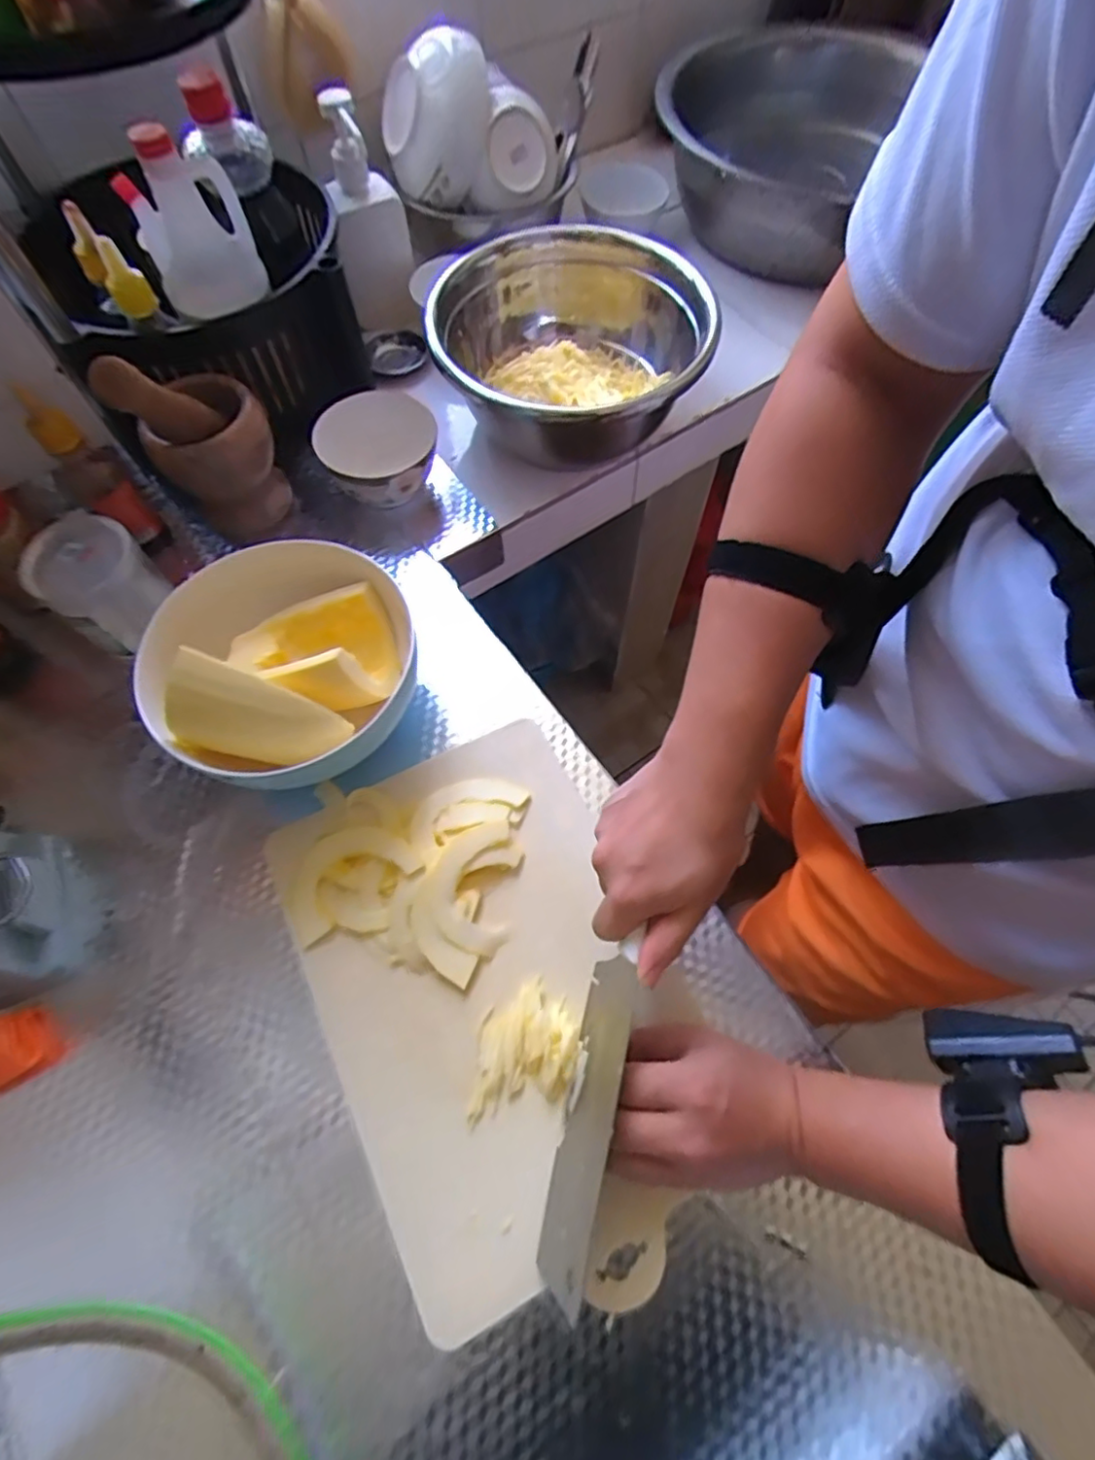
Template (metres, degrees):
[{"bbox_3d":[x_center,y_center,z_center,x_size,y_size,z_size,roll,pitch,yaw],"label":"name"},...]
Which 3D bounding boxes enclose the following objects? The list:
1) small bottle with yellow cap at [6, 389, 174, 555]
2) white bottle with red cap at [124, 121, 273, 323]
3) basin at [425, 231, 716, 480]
[{"bbox_3d":[-0.403,-0.224,0.555,0.051,0.143,0.062,-41,73,-16],"label":"small bottle with yellow cap"},{"bbox_3d":[-0.291,-0.409,0.514,0.083,0.116,0.057,-14,67,-6],"label":"white bottle with red cap"},{"bbox_3d":[0.012,-0.372,0.616,0.228,0.123,0.258,-33,70,-13],"label":"basin"}]

